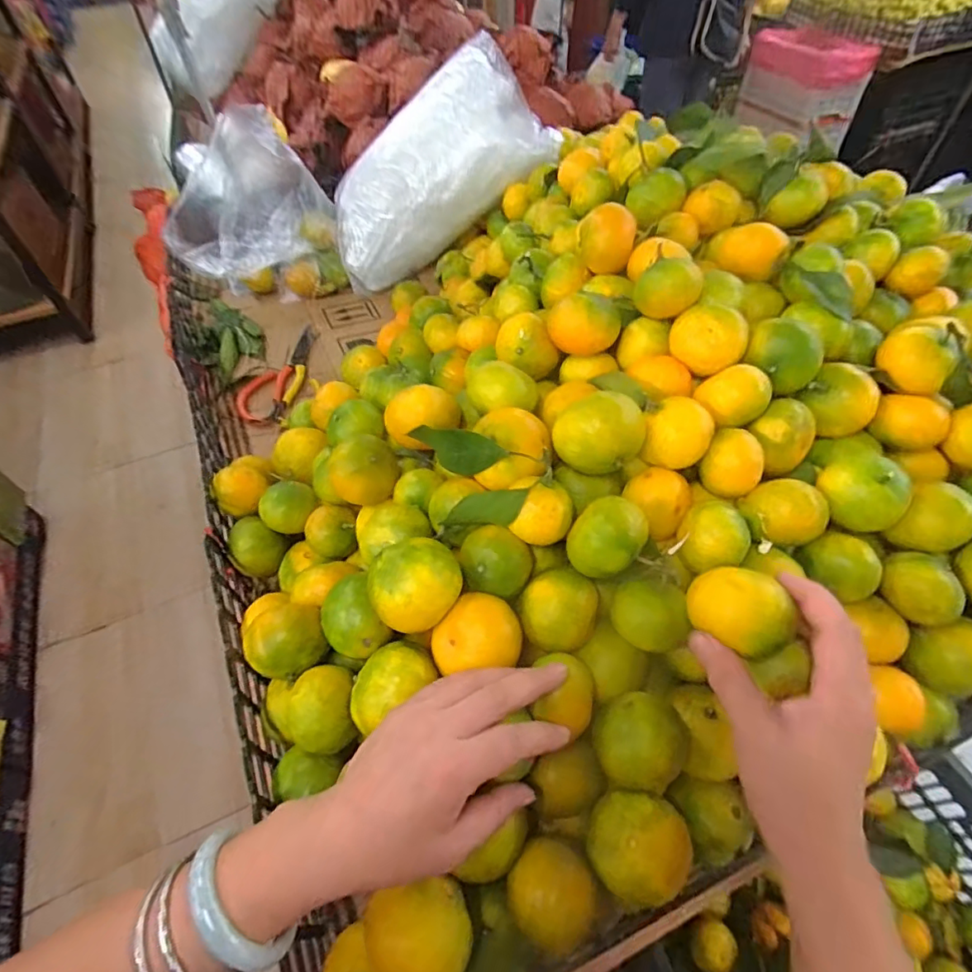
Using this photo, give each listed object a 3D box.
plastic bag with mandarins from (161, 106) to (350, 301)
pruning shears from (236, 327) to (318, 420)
[{"bbox_3d":[-0.330,-0.377,0.749,0.223,0.190,0.131,-18,54,-12],"label":"plastic bag with mandarins"},{"bbox_3d":[-0.265,-0.149,0.696,0.065,0.018,0.172,10,53,9],"label":"pruning shears"}]

